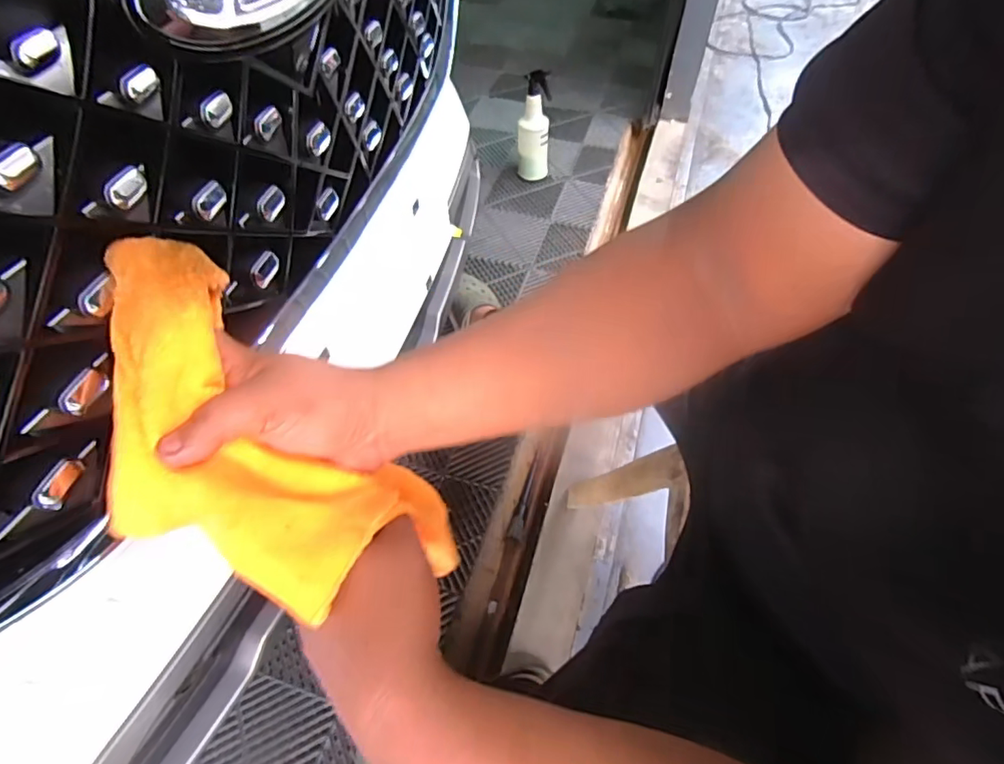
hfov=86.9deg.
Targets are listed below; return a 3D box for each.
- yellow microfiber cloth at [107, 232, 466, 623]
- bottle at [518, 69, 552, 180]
[{"bbox_3d":[-0.139,0.044,0.298,0.196,0.154,0.124,30,59,19],"label":"yellow microfiber cloth"},{"bbox_3d":[0.091,-0.688,1.466,0.092,0.282,0.076,4,54,1],"label":"bottle"}]

